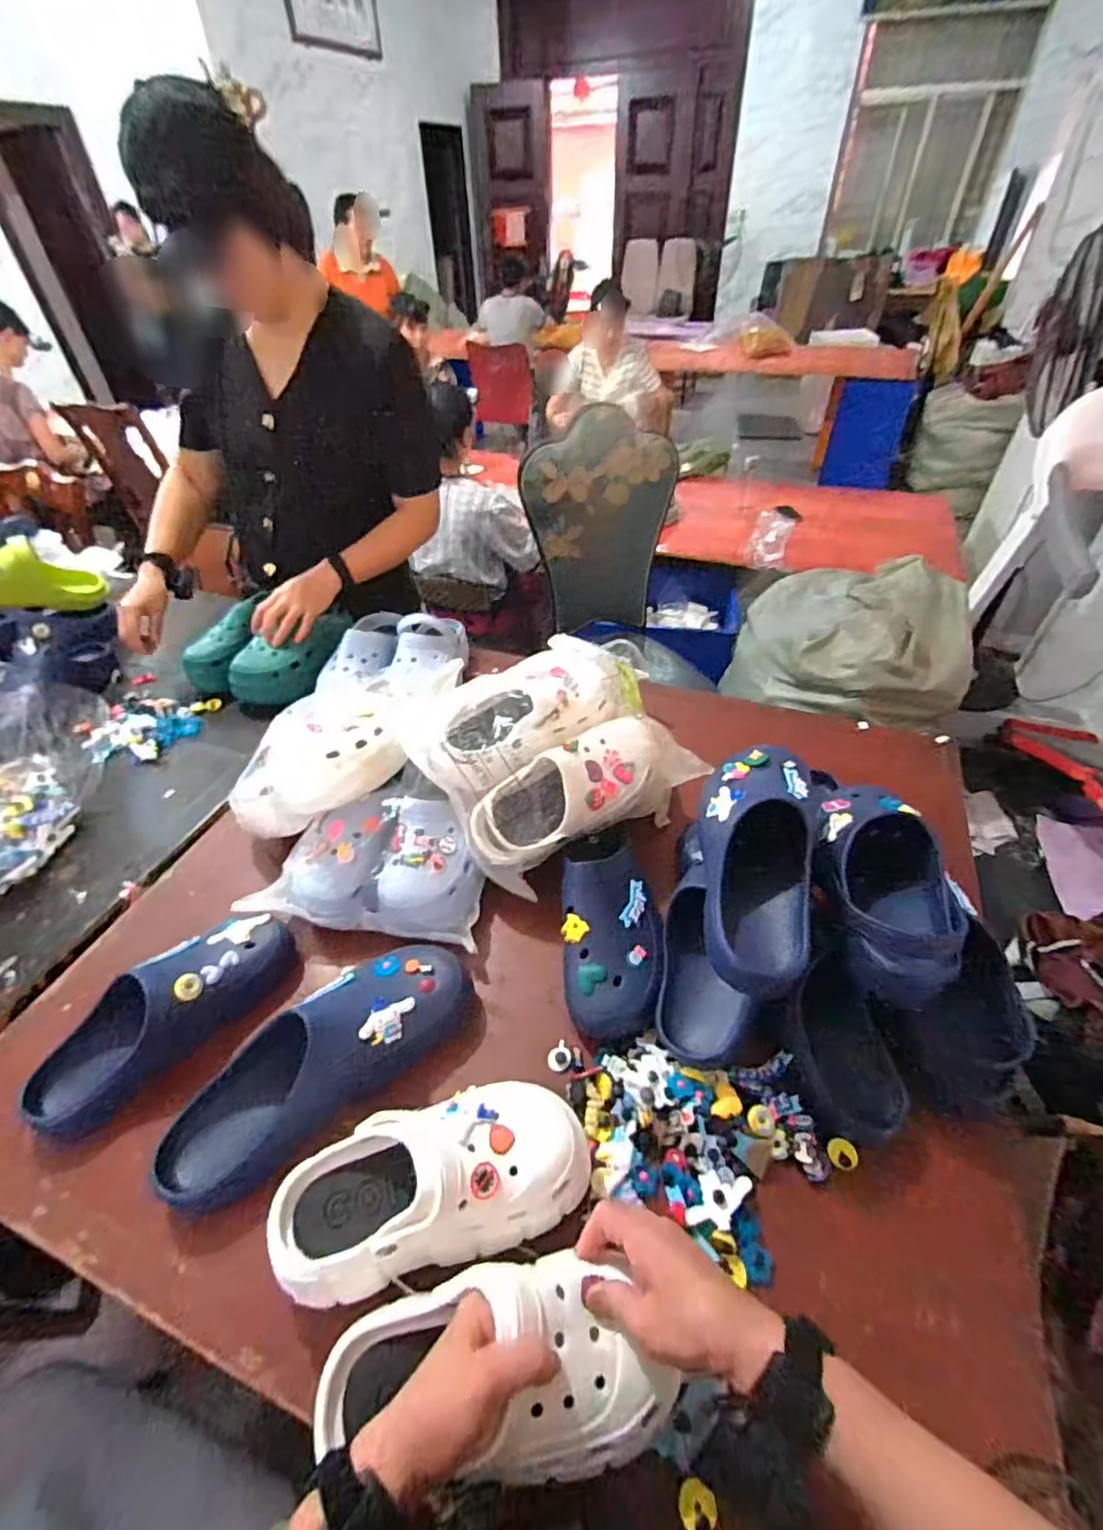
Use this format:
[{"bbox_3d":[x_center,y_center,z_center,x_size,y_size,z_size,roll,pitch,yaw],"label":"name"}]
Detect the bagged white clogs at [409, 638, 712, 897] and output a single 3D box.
[{"bbox_3d":[0.000,-0.018,0.761,0.306,0.163,0.233,-24,48,-21],"label":"bagged white clogs"}]

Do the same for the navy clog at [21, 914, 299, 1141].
[{"bbox_3d":[-0.397,0.253,0.609,0.099,0.077,0.261,26,51,26],"label":"navy clog"}]

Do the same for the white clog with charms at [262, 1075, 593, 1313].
[{"bbox_3d":[-0.098,0.334,0.477,0.253,0.092,0.107,-12,45,-10],"label":"white clog with charms"}]

